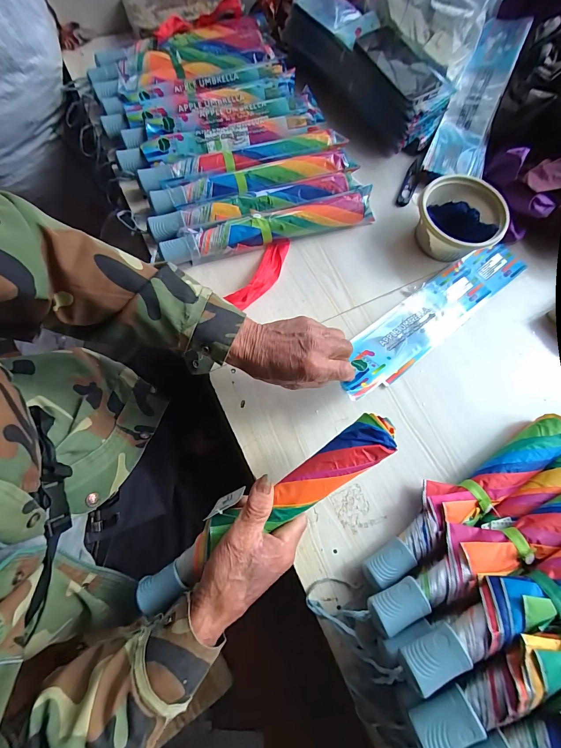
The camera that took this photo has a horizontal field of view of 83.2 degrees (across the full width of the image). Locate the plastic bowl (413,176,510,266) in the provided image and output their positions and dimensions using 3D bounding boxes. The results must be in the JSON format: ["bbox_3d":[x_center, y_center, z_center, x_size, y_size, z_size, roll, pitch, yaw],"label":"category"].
[{"bbox_3d":[0.291,-0.256,0.530,0.135,0.064,0.130,19,74,4],"label":"plastic bowl"}]

